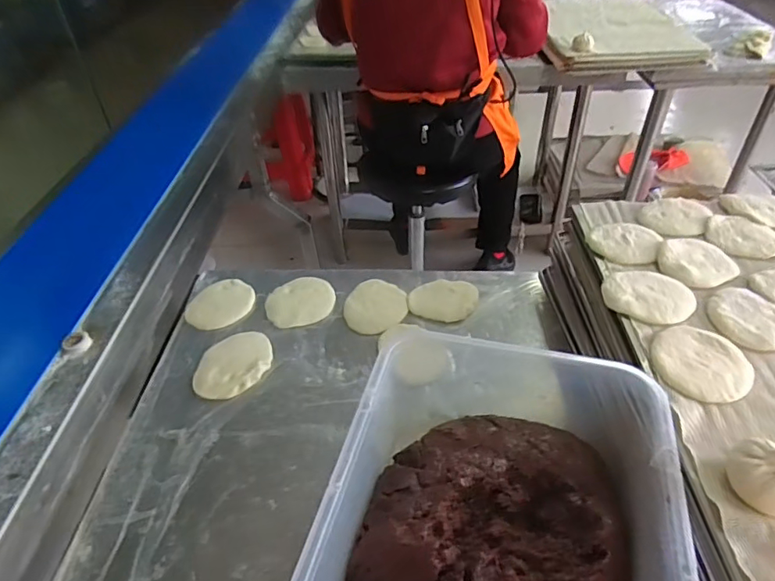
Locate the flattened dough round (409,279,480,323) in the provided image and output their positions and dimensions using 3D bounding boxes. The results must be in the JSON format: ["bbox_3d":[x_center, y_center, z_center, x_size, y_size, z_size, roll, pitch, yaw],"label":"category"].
[{"bbox_3d":[0.081,0.010,0.755,0.091,0.010,0.081,12,44,17],"label":"flattened dough round"}]

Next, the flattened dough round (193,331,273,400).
[{"bbox_3d":[-0.201,0.095,0.681,0.093,0.007,0.105,-3,41,0],"label":"flattened dough round"}]

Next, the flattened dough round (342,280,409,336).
[{"bbox_3d":[-0.018,0.022,0.751,0.090,0.006,0.096,-2,41,1],"label":"flattened dough round"}]

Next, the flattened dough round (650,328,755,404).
[{"bbox_3d":[0.309,0.071,0.512,0.089,0.004,0.085,-2,41,1],"label":"flattened dough round"}]

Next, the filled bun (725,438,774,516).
[{"bbox_3d":[0.301,0.145,0.406,0.055,0.042,0.062,-28,47,-26],"label":"filled bun"}]

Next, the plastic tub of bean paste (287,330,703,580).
[{"bbox_3d":[0.092,0.210,0.450,0.268,0.132,0.424,9,43,13],"label":"plastic tub of bean paste"}]

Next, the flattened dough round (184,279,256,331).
[{"bbox_3d":[-0.246,0.017,0.766,0.096,0.008,0.095,-10,42,-8],"label":"flattened dough round"}]

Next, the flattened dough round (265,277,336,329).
[{"bbox_3d":[-0.128,0.016,0.763,0.097,0.010,0.091,-2,41,1],"label":"flattened dough round"}]

